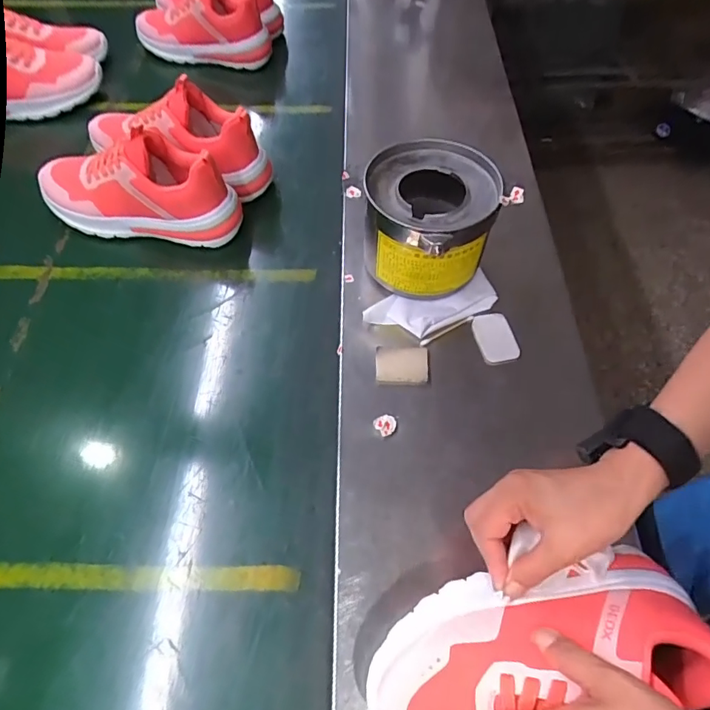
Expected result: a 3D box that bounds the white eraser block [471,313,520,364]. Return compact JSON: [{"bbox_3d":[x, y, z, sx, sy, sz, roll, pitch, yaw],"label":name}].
[{"bbox_3d":[0.154,-0.020,0.526,0.040,0.004,0.061,-9,59,-6],"label":"white eraser block"}]

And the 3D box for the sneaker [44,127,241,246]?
[{"bbox_3d":[-0.280,-0.210,0.600,0.258,0.121,0.083,10,59,5],"label":"sneaker"}]

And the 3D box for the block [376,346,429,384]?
[{"bbox_3d":[0.050,0.010,0.510,0.056,0.006,0.045,0,59,-1],"label":"block"}]

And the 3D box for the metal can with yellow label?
[{"bbox_3d":[0.080,-0.148,0.539,0.136,0.113,0.145,0,59,-1],"label":"metal can with yellow label"}]

